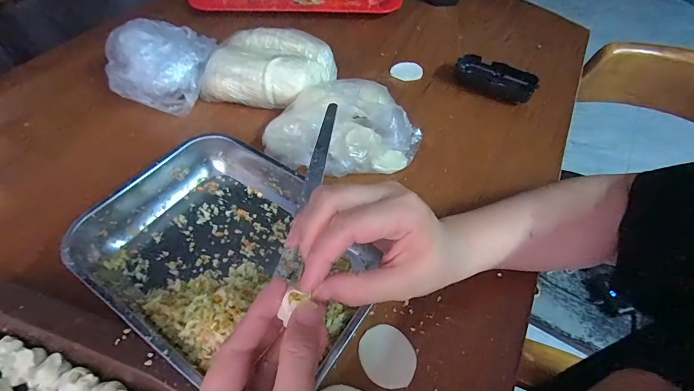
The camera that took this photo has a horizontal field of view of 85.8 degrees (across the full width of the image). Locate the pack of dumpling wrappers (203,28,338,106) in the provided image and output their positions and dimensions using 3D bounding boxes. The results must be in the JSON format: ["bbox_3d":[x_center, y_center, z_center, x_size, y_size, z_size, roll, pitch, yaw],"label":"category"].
[{"bbox_3d":[-0.100,-0.165,0.497,0.160,0.063,0.110,13,51,8],"label":"pack of dumpling wrappers"}]

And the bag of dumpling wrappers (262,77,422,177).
[{"bbox_3d":[-0.002,-0.086,0.433,0.183,0.063,0.129,0,51,-3],"label":"bag of dumpling wrappers"}]

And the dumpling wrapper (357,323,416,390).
[{"bbox_3d":[0.033,0.129,0.301,0.042,0.004,0.048,-33,59,-26],"label":"dumpling wrapper"}]

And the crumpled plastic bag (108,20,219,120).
[{"bbox_3d":[-0.238,-0.174,0.485,0.127,0.076,0.116,-8,52,-10],"label":"crumpled plastic bag"}]

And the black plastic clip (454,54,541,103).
[{"bbox_3d":[0.209,-0.168,0.529,0.111,0.022,0.045,26,54,18],"label":"black plastic clip"}]

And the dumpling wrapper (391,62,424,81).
[{"bbox_3d":[0.089,-0.185,0.551,0.045,0.005,0.045,7,51,3],"label":"dumpling wrapper"}]

